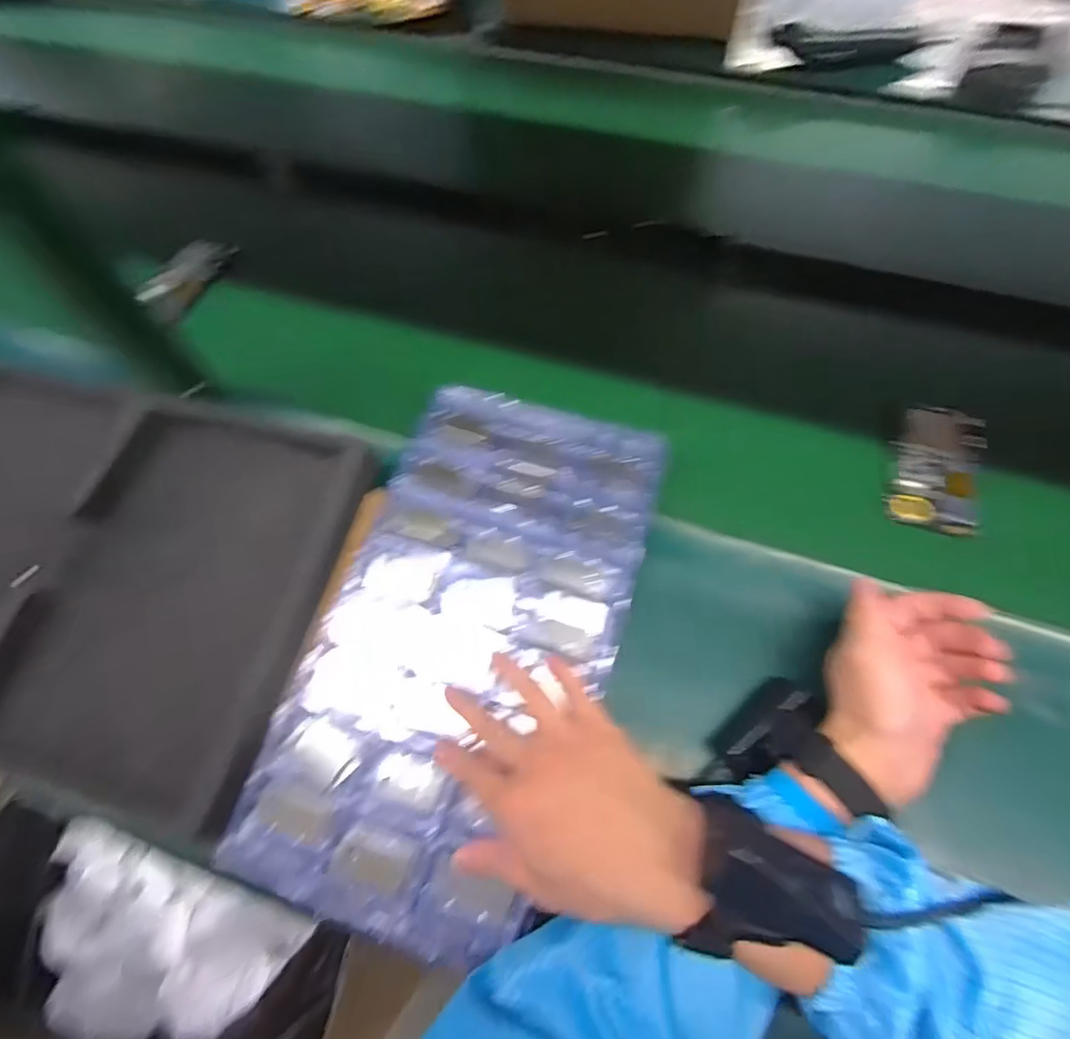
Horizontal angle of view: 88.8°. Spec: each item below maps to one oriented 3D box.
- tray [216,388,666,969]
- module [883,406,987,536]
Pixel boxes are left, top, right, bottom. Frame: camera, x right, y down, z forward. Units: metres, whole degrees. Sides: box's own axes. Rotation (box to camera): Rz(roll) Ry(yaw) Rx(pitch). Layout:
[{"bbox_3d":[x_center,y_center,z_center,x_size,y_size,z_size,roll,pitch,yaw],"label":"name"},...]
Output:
[{"bbox_3d":[-0.046,0.079,0.406,0.207,0.036,0.381,16,66,10],"label":"tray"},{"bbox_3d":[0.350,-0.050,0.473,0.070,0.020,0.128,21,67,12],"label":"module"}]

